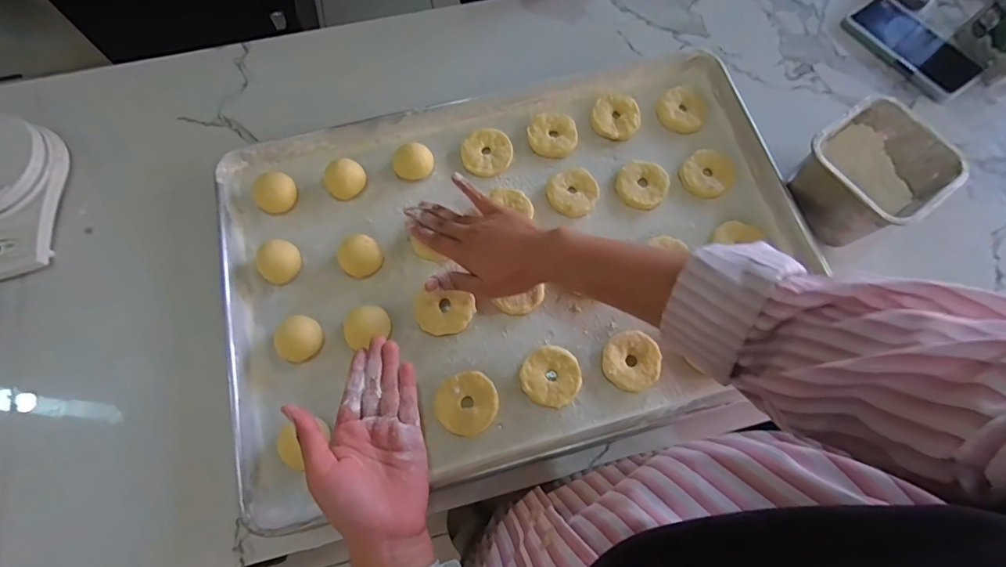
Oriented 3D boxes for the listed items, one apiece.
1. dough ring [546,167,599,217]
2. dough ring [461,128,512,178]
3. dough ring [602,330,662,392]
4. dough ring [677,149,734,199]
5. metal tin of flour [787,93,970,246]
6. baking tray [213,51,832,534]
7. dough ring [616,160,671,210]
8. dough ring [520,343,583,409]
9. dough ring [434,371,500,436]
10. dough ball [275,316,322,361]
[{"bbox_3d":[0.079,-0.104,0.519,0.055,0.015,0.059,0,71,-1],"label":"dough ring"},{"bbox_3d":[-0.019,-0.151,0.534,0.058,0.011,0.057,0,71,-1],"label":"dough ring"},{"bbox_3d":[0.128,0.077,0.458,0.056,0.012,0.058,0,71,-1],"label":"dough ring"},{"bbox_3d":[0.232,-0.125,0.522,0.054,0.025,0.051,41,75,12],"label":"dough ring"},{"bbox_3d":[0.373,-0.106,0.485,0.112,0.093,0.117,-37,76,-12],"label":"metal tin of flour"},{"bbox_3d":[0.016,-0.030,0.485,0.592,0.032,0.402,-15,72,-6],"label":"baking tray"},{"bbox_3d":[0.158,-0.113,0.524,0.056,0.013,0.059,0,71,-1],"label":"dough ring"},{"bbox_3d":[0.048,0.092,0.453,0.057,0.010,0.058,0,71,-1],"label":"dough ring"},{"bbox_3d":[-0.034,0.116,0.443,0.059,0.014,0.056,0,71,-1],"label":"dough ring"},{"bbox_3d":[-0.198,0.054,0.449,0.038,0.031,0.043,19,72,5],"label":"dough ball"}]

